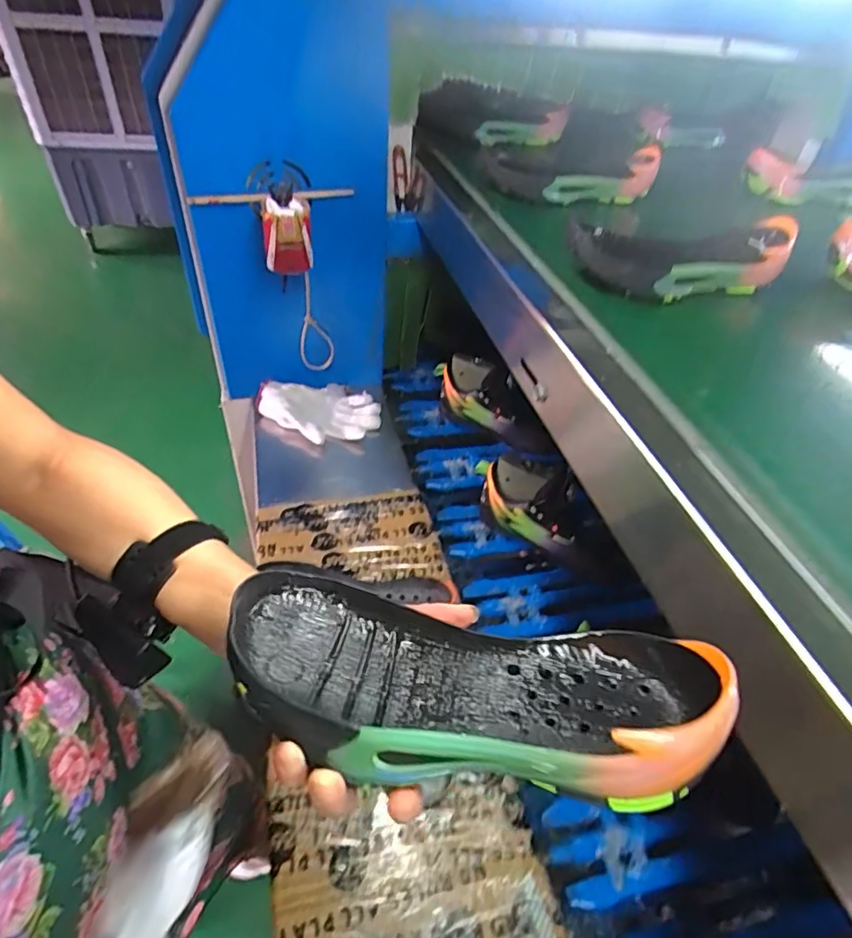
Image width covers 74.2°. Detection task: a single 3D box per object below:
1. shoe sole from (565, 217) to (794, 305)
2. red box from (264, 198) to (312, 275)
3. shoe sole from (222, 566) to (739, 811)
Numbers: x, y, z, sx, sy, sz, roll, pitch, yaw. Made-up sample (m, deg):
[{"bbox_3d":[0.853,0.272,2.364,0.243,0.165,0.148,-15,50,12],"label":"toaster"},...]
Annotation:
[{"bbox_3d":[0.256,-0.218,0.570,0.230,0.050,0.096,-10,47,-14],"label":"shoe sole"},{"bbox_3d":[-0.195,-0.325,0.793,0.065,0.087,0.044,-5,46,-10],"label":"red box"},{"bbox_3d":[0.016,0.105,0.279,0.236,0.042,0.098,7,45,12],"label":"shoe sole"}]

